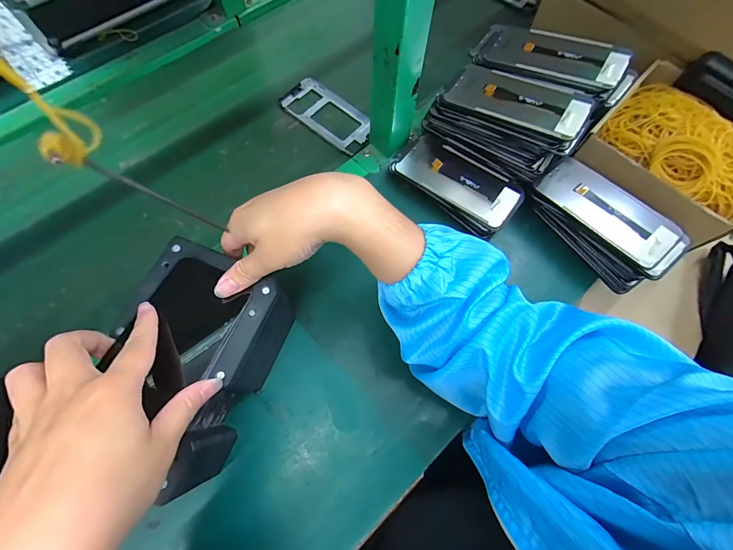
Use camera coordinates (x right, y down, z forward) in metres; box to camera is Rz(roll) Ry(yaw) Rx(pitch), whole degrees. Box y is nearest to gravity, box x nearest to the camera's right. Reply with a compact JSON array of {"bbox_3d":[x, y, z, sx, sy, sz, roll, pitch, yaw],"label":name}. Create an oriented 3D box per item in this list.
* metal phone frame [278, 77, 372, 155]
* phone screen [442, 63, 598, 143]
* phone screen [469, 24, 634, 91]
[{"bbox_3d":[-0.057,-0.247,0.519,0.159,0.007,0.078,40,73,12],"label":"metal phone frame"},{"bbox_3d":[0.175,-0.207,0.397,0.156,0.010,0.075,31,72,20],"label":"phone screen"},{"bbox_3d":[0.220,-0.271,0.414,0.175,0.009,0.080,29,75,22],"label":"phone screen"}]

